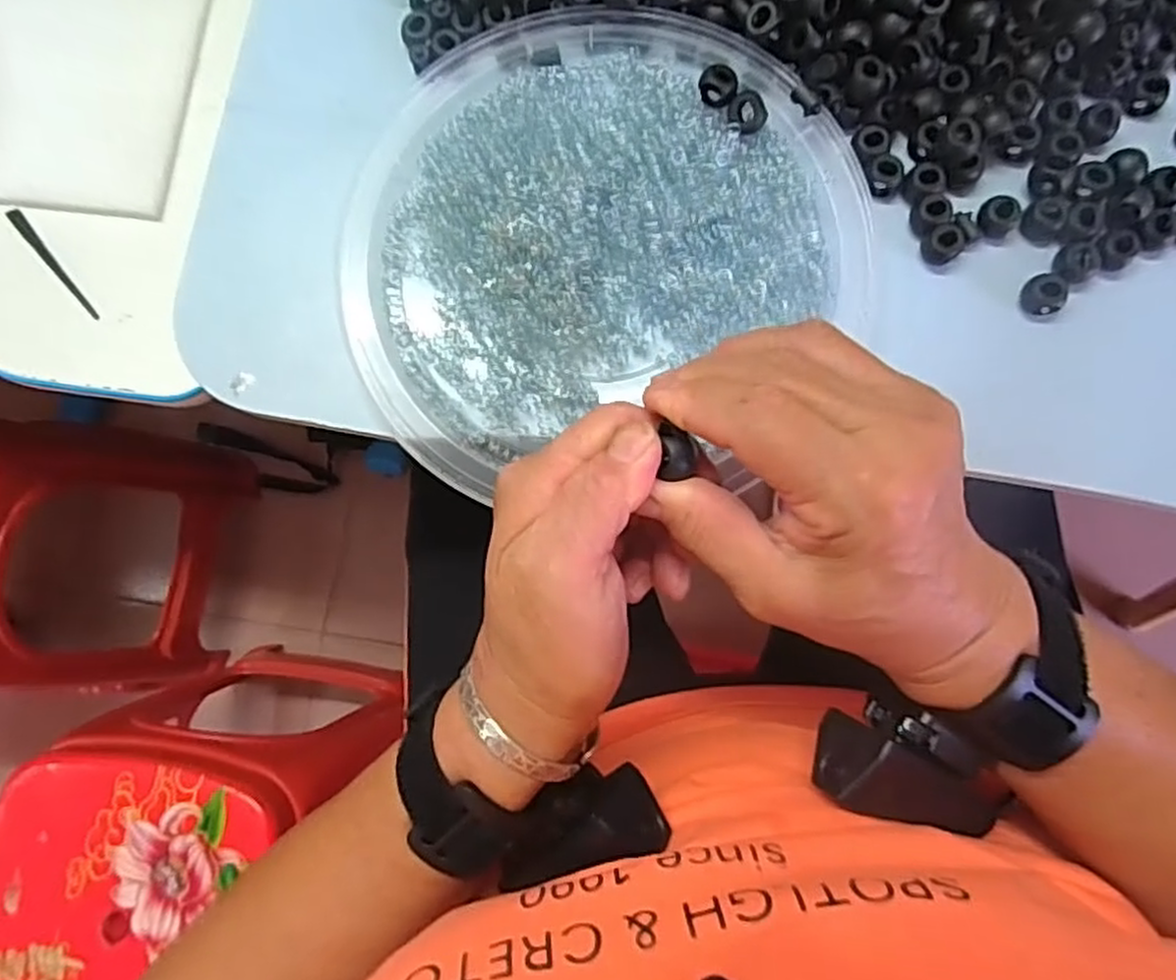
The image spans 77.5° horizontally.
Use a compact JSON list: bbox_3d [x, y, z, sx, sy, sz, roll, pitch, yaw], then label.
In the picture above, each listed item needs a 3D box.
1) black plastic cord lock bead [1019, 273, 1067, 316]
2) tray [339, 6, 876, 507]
[{"bbox_3d":[0.201,-0.086,0.323,0.015,0.012,0.018,-35,81,0],"label":"black plastic cord lock bead"},{"bbox_3d":[0.007,-0.116,0.328,0.226,0.023,0.215,-1,83,5],"label":"tray"}]

